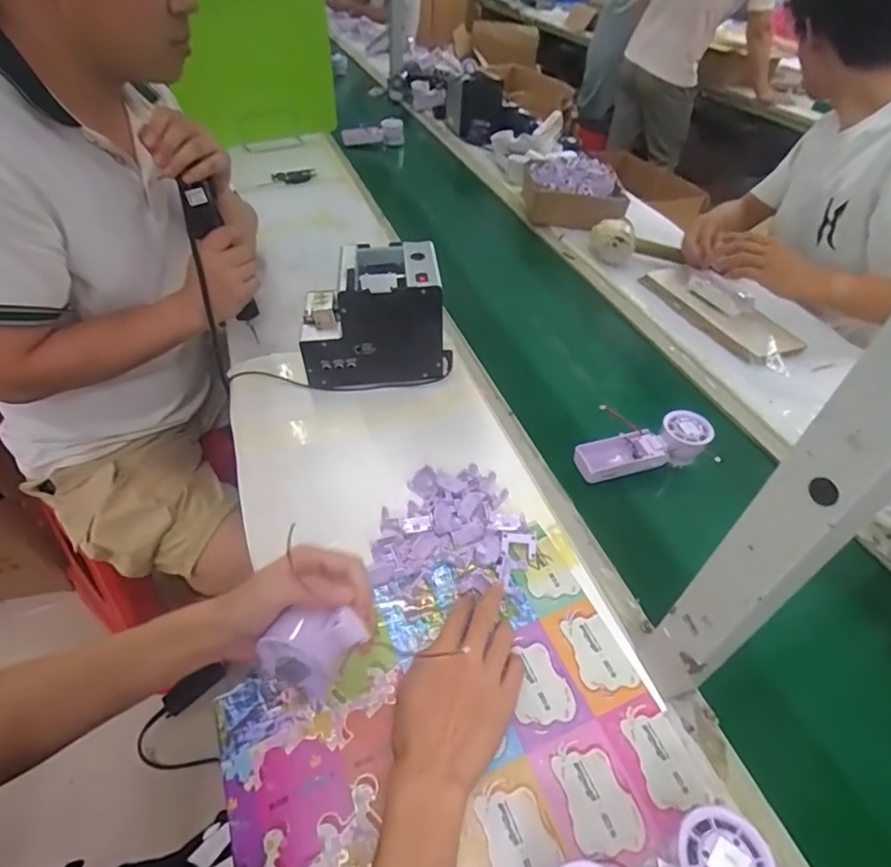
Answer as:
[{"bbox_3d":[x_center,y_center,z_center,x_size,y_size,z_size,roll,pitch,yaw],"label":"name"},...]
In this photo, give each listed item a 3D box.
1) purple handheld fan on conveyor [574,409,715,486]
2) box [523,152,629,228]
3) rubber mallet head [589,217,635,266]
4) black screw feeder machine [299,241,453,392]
[{"bbox_3d":[0.245,0.020,0.653,0.169,0.043,0.052,-17,48,-1],"label":"purple handheld fan on conveyor"},{"bbox_3d":[0.280,-0.535,1.156,0.218,0.088,0.164,8,45,2],"label":"box"},{"bbox_3d":[0.325,-0.377,1.023,0.084,0.054,0.083,11,46,7],"label":"rubber mallet head"},{"bbox_3d":[-0.094,-0.157,0.712,0.191,0.155,0.137,-3,46,-7],"label":"black screw feeder machine"}]

